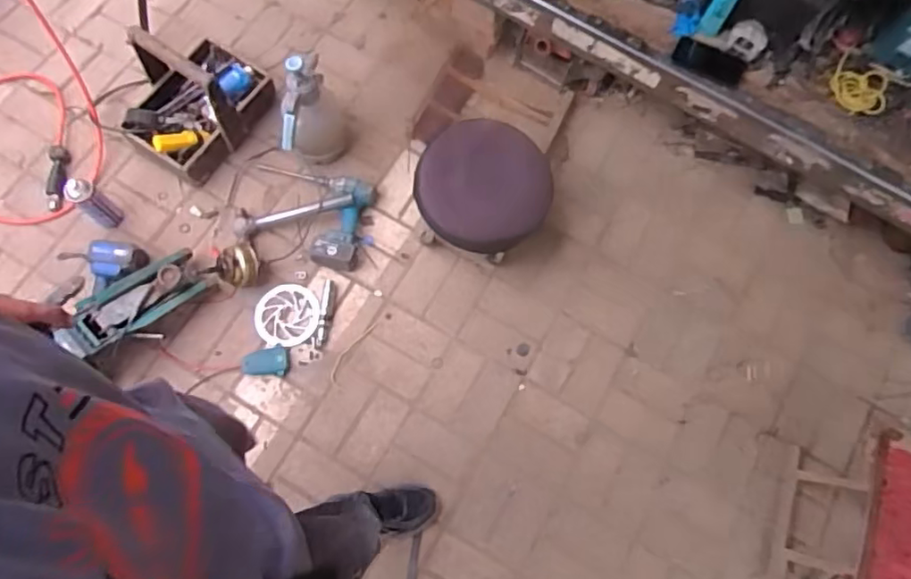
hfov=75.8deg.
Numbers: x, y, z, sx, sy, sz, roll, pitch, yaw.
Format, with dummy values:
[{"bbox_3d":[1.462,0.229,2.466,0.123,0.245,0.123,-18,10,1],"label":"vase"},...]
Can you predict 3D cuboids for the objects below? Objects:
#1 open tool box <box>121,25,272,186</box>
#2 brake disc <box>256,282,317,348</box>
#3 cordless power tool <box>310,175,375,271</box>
[{"bbox_3d":[-0.691,-0.507,1.489,0.302,0.277,0.334,31,74,6],"label":"open tool box"},{"bbox_3d":[-0.422,0.063,1.456,0.152,0.007,0.155,1,73,-3],"label":"brake disc"},{"bbox_3d":[-0.290,-0.174,1.499,0.119,0.080,0.243,10,73,0],"label":"cordless power tool"}]

